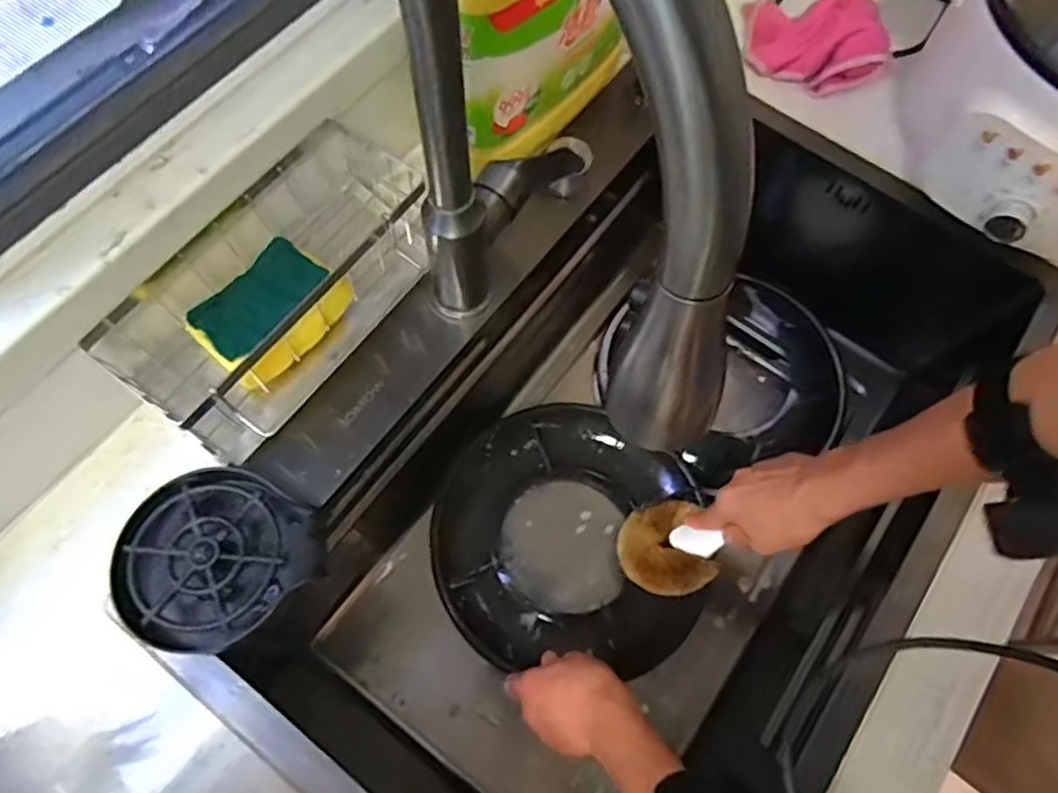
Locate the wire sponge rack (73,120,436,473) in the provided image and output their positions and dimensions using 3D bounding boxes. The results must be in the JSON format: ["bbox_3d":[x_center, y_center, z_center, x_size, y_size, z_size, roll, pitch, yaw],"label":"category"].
[{"bbox_3d":[-0.179,-0.082,0.500,0.119,0.088,0.242,39,72,12],"label":"wire sponge rack"}]

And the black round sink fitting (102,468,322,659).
[{"bbox_3d":[-0.214,0.108,0.466,0.120,0.037,0.110,1,68,-2],"label":"black round sink fitting"}]

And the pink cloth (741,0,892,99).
[{"bbox_3d":[0.277,-0.347,0.654,0.120,0.050,0.107,3,68,-1],"label":"pink cloth"}]

